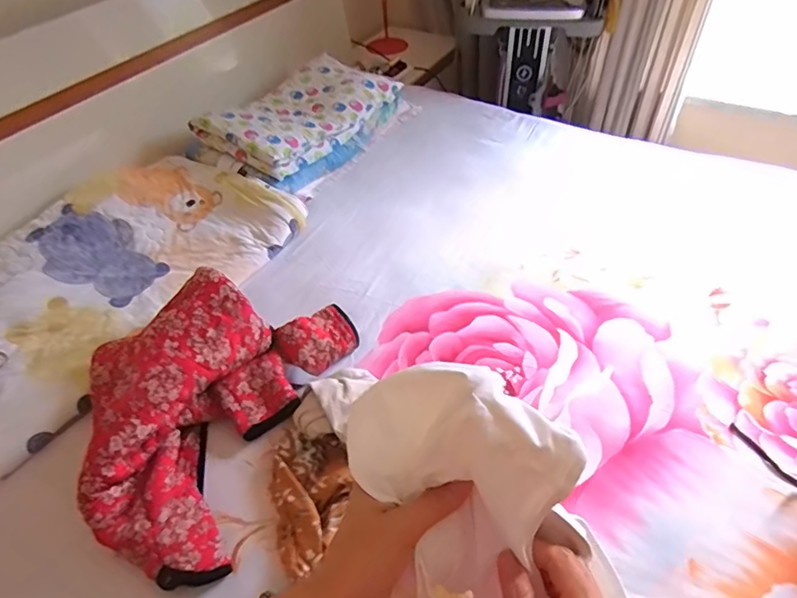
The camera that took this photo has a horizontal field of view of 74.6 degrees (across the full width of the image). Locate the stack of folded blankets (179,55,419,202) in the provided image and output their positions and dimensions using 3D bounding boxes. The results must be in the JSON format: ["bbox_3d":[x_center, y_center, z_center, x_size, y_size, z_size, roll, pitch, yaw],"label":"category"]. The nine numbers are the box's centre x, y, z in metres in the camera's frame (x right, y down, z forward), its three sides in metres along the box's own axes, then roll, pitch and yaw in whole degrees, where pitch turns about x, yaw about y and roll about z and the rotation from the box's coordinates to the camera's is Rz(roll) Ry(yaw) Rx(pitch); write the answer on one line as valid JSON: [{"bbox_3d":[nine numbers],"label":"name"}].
[{"bbox_3d":[-0.266,-0.529,1.570,0.351,0.173,0.635,22,52,22],"label":"stack of folded blankets"}]

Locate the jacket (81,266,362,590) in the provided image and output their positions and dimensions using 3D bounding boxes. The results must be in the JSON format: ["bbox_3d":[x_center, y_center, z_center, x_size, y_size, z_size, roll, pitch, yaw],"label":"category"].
[{"bbox_3d":[-0.359,0.160,0.926,0.387,0.150,0.521,16,48,16],"label":"jacket"}]

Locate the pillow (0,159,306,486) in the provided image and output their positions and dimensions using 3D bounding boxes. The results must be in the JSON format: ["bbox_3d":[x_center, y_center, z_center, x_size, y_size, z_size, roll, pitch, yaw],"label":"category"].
[{"bbox_3d":[-0.671,-0.041,1.134,0.478,0.110,0.886,27,51,24],"label":"pillow"}]

